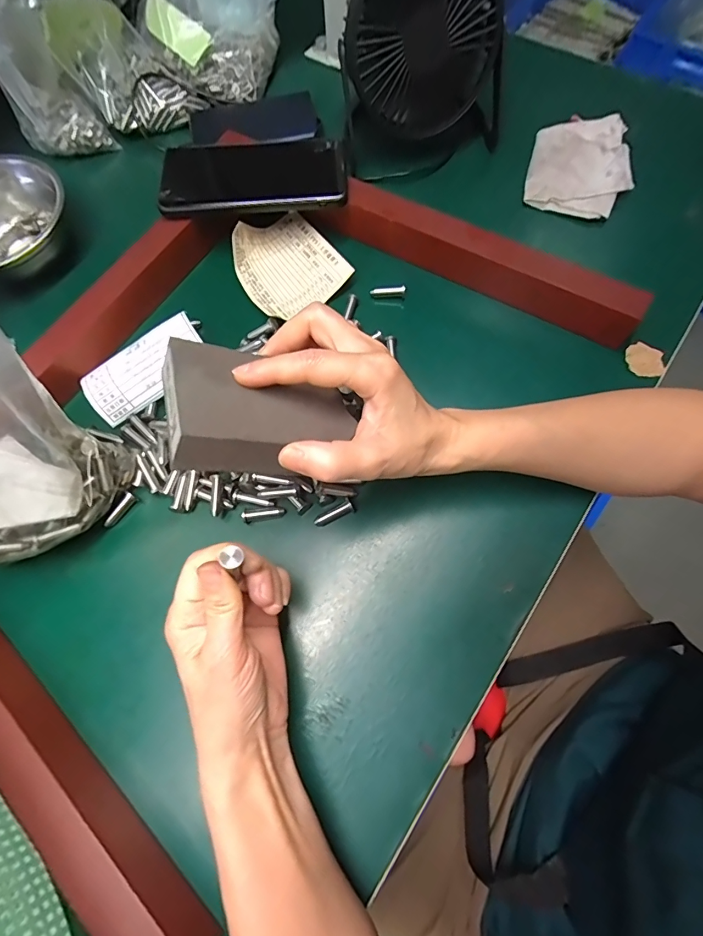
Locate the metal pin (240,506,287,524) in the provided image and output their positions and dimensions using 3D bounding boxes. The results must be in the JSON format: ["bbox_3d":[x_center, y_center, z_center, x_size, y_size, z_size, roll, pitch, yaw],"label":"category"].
[{"bbox_3d":[-0.064,0.034,0.316,0.030,0.012,0.009,-14,71,-3],"label":"metal pin"}]

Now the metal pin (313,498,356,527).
[{"bbox_3d":[-0.012,0.033,0.308,0.030,0.006,0.010,-26,72,-7],"label":"metal pin"}]

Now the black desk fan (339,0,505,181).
[{"bbox_3d":[0.065,-0.361,0.381,0.144,0.158,0.065,-14,71,-4],"label":"black desk fan"}]

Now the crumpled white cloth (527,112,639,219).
[{"bbox_3d":[0.216,-0.288,0.406,0.087,0.012,0.116,11,74,10],"label":"crumpled white cloth"}]

